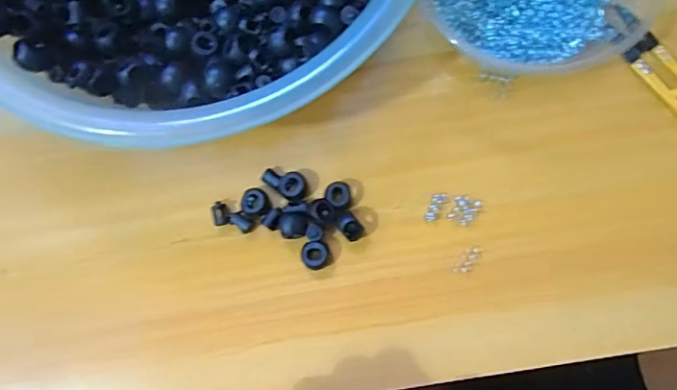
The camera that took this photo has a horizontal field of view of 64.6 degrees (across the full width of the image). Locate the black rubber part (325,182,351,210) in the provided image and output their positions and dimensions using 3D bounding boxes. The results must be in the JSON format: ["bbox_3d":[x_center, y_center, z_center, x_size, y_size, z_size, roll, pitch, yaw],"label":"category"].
[{"bbox_3d":[0.000,0.001,0.322,0.015,0.009,0.016,-2,82,2],"label":"black rubber part"}]

